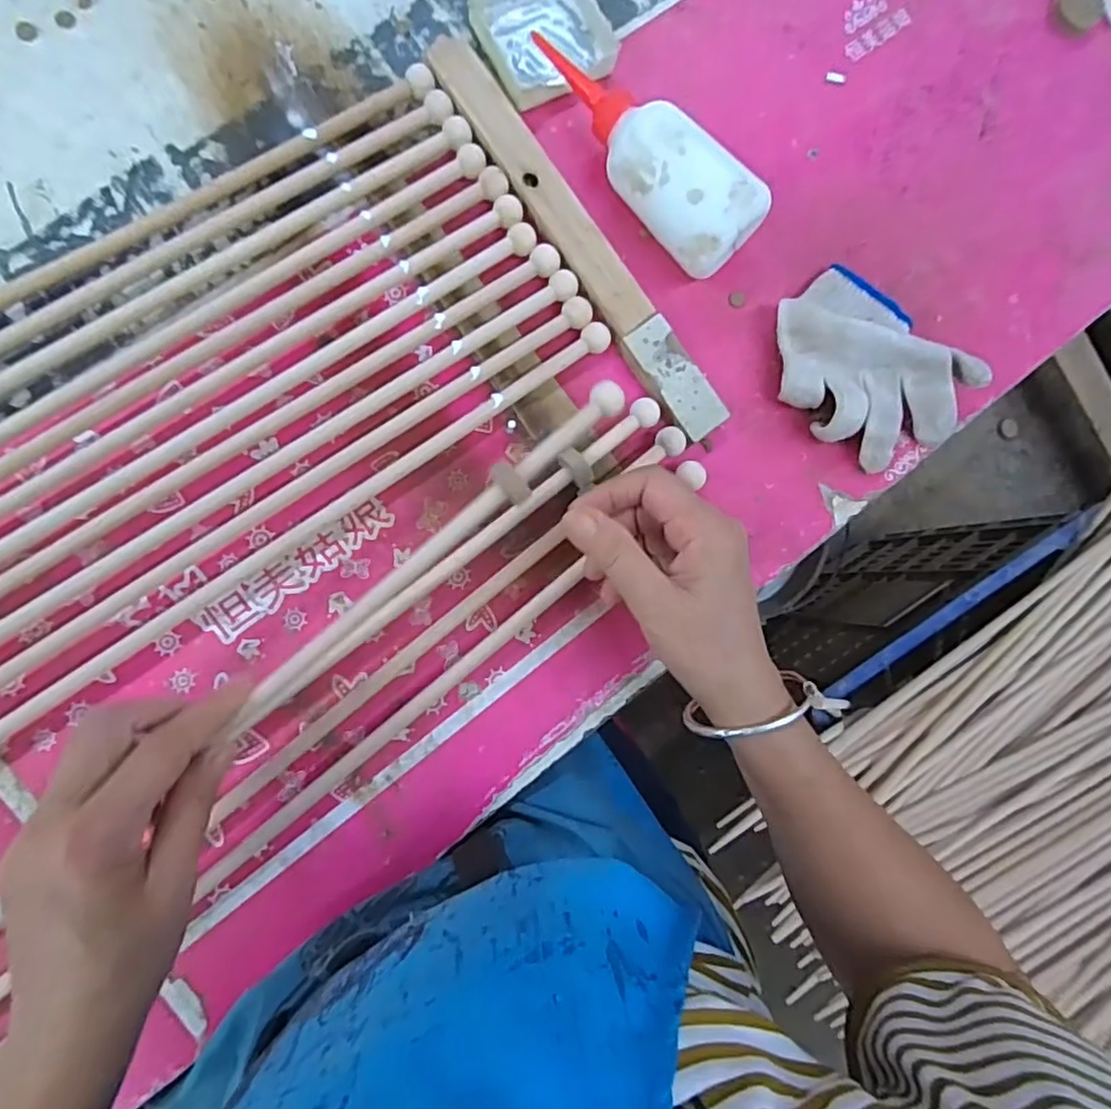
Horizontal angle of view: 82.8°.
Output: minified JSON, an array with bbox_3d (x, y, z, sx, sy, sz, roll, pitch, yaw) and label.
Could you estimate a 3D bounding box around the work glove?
[{"bbox_3d":[0.208,-0.121,0.418,0.104,0.044,0.135,-41,94,-8],"label":"work glove"}]

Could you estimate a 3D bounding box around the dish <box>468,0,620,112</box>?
[{"bbox_3d":[-0.007,-0.338,0.410,0.082,0.016,0.073,-29,92,-8],"label":"dish"}]

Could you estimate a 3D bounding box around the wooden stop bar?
[{"bbox_3d":[0.017,-0.201,0.406,0.033,0.017,0.290,-35,93,-8],"label":"wooden stop bar"}]

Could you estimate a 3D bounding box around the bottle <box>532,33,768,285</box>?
[{"bbox_3d":[0.048,-0.250,0.392,0.178,0.062,0.052,44,83,-5],"label":"bottle"}]

